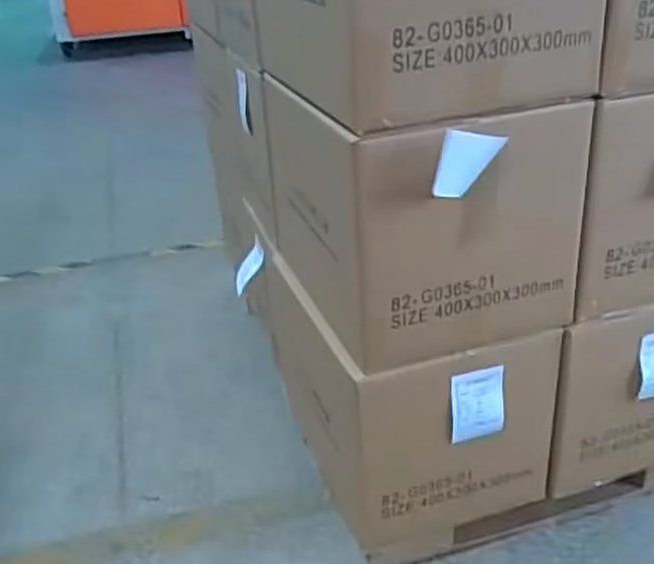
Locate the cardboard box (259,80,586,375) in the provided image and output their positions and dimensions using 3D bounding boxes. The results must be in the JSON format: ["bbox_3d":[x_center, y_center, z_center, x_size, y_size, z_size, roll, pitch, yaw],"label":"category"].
[{"bbox_3d":[0.113,-0.116,1.027,0.303,0.292,0.424,-13,28,-18],"label":"cardboard box"}]

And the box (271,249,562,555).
[{"bbox_3d":[0.113,0.136,1.203,0.307,0.309,0.455,-11,28,-13],"label":"box"}]

